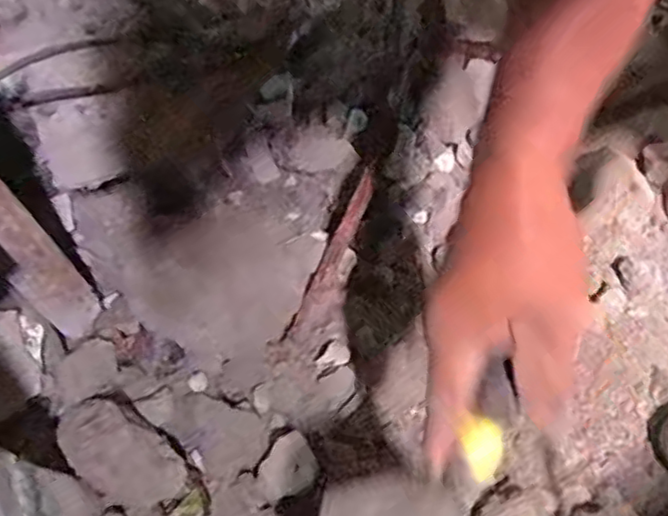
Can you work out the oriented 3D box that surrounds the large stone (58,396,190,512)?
[{"bbox_3d":[-0.148,0.133,0.455,0.100,0.056,0.052,31,62,17],"label":"large stone"}]

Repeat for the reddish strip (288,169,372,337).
[{"bbox_3d":[0.004,-0.003,0.557,0.027,0.012,0.149,21,78,11],"label":"reddish strip"}]

